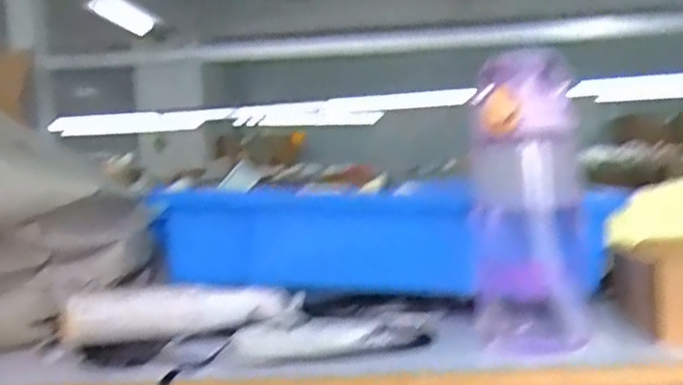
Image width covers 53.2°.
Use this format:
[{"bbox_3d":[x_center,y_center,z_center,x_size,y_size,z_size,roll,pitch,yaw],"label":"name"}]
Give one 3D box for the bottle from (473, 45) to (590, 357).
[{"bbox_3d":[0.124,0.008,0.465,0.069,0.194,0.065,-3,3,14],"label":"bottle"}]

